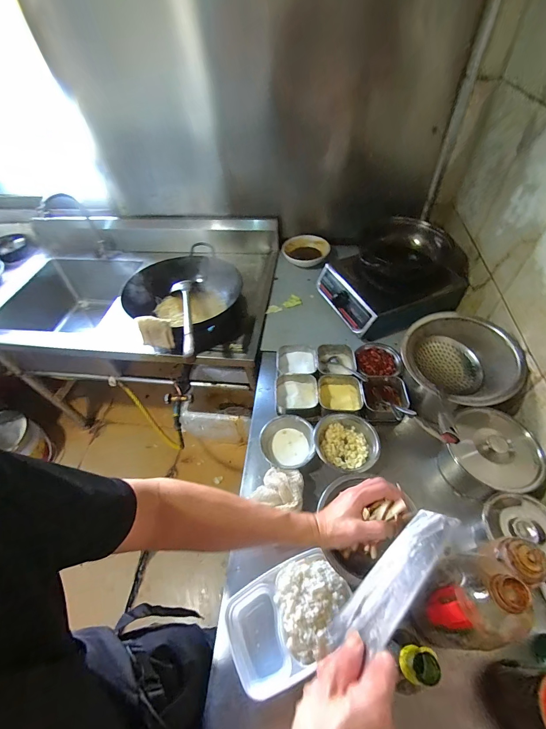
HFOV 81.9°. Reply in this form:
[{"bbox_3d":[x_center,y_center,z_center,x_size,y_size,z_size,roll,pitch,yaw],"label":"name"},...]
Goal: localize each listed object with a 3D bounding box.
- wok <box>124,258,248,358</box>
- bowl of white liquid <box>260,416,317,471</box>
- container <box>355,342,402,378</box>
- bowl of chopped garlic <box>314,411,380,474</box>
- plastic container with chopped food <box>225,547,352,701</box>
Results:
[{"bbox_3d":[-0.283,-0.204,1.024,0.361,0.132,0.370,-11,51,-4],"label":"wok"},{"bbox_3d":[0.033,0.186,0.750,0.123,0.051,0.131,-2,51,3],"label":"bowl of white liquid"},{"bbox_3d":[0.281,-0.013,0.858,0.116,0.046,0.119,-3,51,2],"label":"container"},{"bbox_3d":[0.164,0.173,0.713,0.130,0.058,0.132,-10,51,-3],"label":"bowl of chopped garlic"},{"bbox_3d":[0.029,0.427,0.534,0.205,0.042,0.143,-24,53,-14],"label":"plastic container with chopped food"}]

